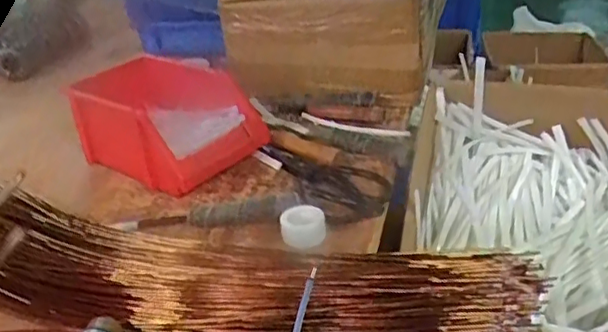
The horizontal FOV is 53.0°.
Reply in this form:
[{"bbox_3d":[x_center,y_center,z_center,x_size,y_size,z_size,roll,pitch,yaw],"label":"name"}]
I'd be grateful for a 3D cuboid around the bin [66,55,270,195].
[{"bbox_3d":[-0.177,-0.060,0.783,0.204,0.102,0.149,17,37,36],"label":"bin"}]

